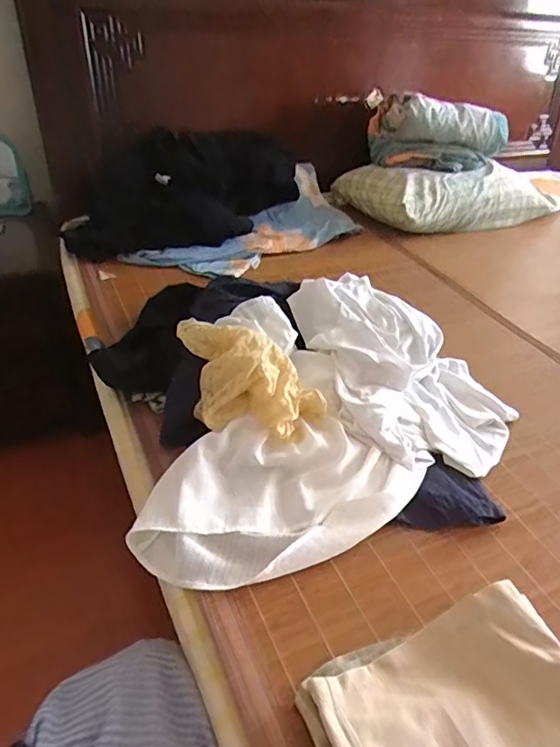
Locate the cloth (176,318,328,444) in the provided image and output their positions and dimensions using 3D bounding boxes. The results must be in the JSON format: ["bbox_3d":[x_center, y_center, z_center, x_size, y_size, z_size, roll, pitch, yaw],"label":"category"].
[{"bbox_3d":[-0.051,0.016,0.737,0.229,0.120,0.118,12,38,10],"label":"cloth"}]

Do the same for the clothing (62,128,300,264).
[{"bbox_3d":[-0.209,-0.429,1.253,0.237,0.206,0.591,31,44,30],"label":"clothing"}]

